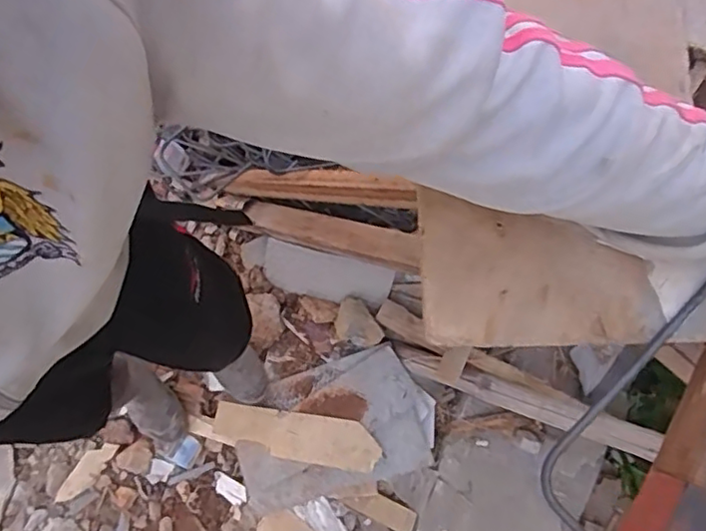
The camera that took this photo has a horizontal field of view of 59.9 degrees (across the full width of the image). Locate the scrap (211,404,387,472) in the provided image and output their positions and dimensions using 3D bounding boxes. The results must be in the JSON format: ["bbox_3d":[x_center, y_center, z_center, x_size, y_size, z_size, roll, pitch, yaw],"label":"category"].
[{"bbox_3d":[-0.125,0.376,1.339,0.358,0.014,0.104,9,78,1],"label":"scrap"}]

